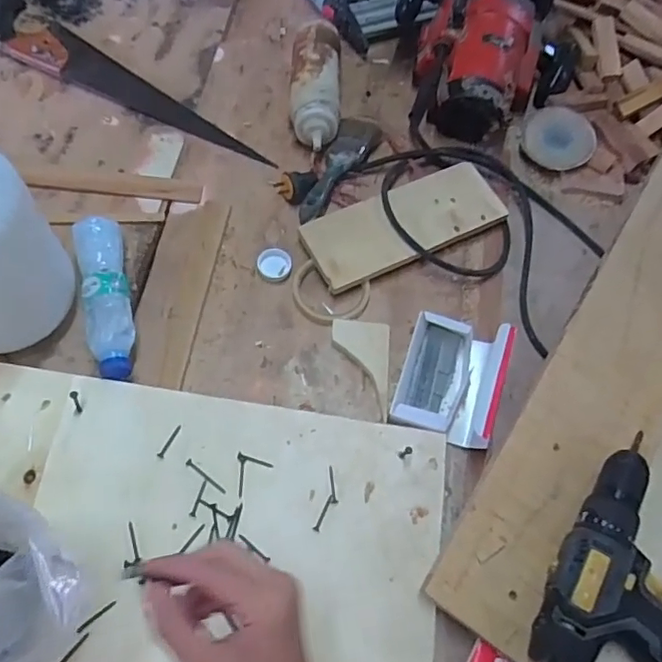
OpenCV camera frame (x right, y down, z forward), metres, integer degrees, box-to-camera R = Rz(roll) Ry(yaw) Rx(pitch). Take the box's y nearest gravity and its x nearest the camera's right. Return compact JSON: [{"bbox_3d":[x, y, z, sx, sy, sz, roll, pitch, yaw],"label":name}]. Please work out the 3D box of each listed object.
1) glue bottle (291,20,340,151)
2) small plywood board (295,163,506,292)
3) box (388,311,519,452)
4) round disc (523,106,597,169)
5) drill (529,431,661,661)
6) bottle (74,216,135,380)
[{"bbox_3d":[-0.021,-0.333,0.762,0.073,0.058,0.189,3,66,-6],"label":"glue bottle"},{"bbox_3d":[0.093,-0.135,0.697,0.254,0.014,0.097,-24,72,-15],"label":"small plywood board"},{"bbox_3d":[0.133,0.047,0.607,0.102,0.069,0.136,20,66,2],"label":"box"},{"bbox_3d":[0.318,-0.270,0.775,0.097,0.012,0.100,2,65,-5],"label":"round disc"},{"bbox_3d":[0.315,0.236,0.479,0.205,0.104,0.225,34,67,10],"label":"drill"},{"bbox_3d":[-0.248,-0.039,0.615,0.052,0.042,0.192,-12,69,-12],"label":"bottle"}]

